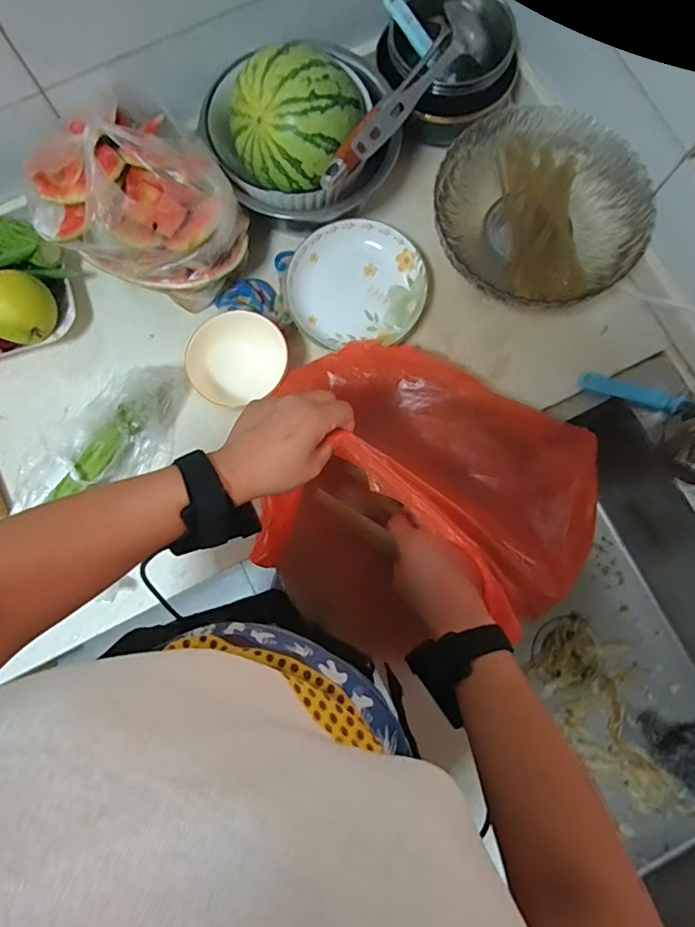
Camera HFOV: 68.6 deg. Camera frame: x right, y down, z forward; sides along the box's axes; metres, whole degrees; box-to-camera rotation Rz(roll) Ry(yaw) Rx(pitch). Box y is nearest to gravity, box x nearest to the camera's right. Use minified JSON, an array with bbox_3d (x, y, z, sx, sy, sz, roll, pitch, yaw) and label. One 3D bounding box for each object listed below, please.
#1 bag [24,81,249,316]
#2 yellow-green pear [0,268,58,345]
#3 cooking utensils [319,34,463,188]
[{"bbox_3d":[-0.236,-0.289,0.582,0.184,0.178,0.193,-39,82,-6],"label":"bag"},{"bbox_3d":[-0.392,-0.184,0.612,0.069,0.073,0.077,41,83,7],"label":"yellow-green pear"},{"bbox_3d":[0.060,-0.415,0.584,0.040,0.044,0.283,30,69,6],"label":"cooking utensils"}]

